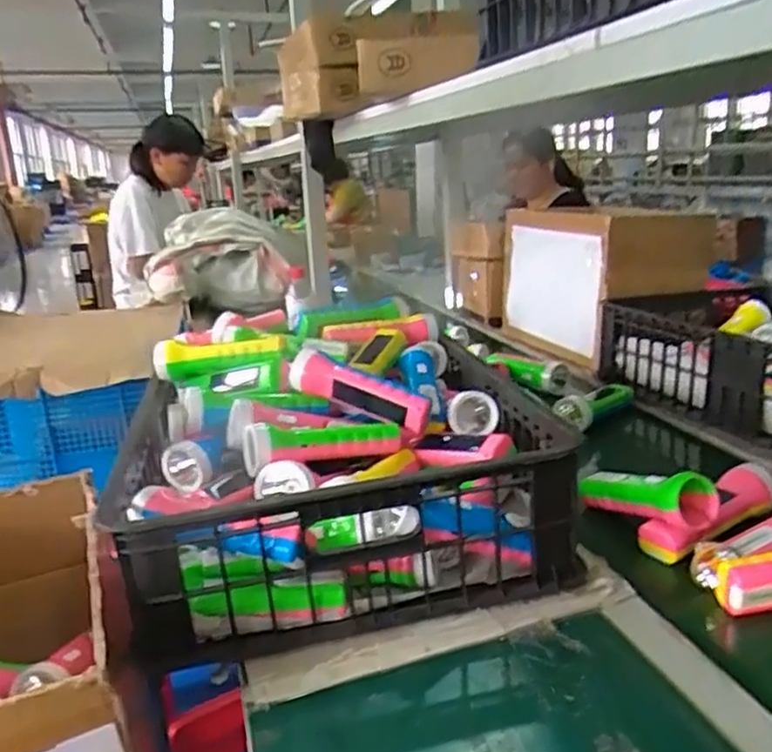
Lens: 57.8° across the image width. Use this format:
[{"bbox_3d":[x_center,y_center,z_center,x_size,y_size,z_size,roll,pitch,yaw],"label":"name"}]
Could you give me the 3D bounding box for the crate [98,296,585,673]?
[{"bbox_3d":[-0.069,0.073,0.761,0.387,0.170,0.470,-8,17,-14],"label":"crate"}]

